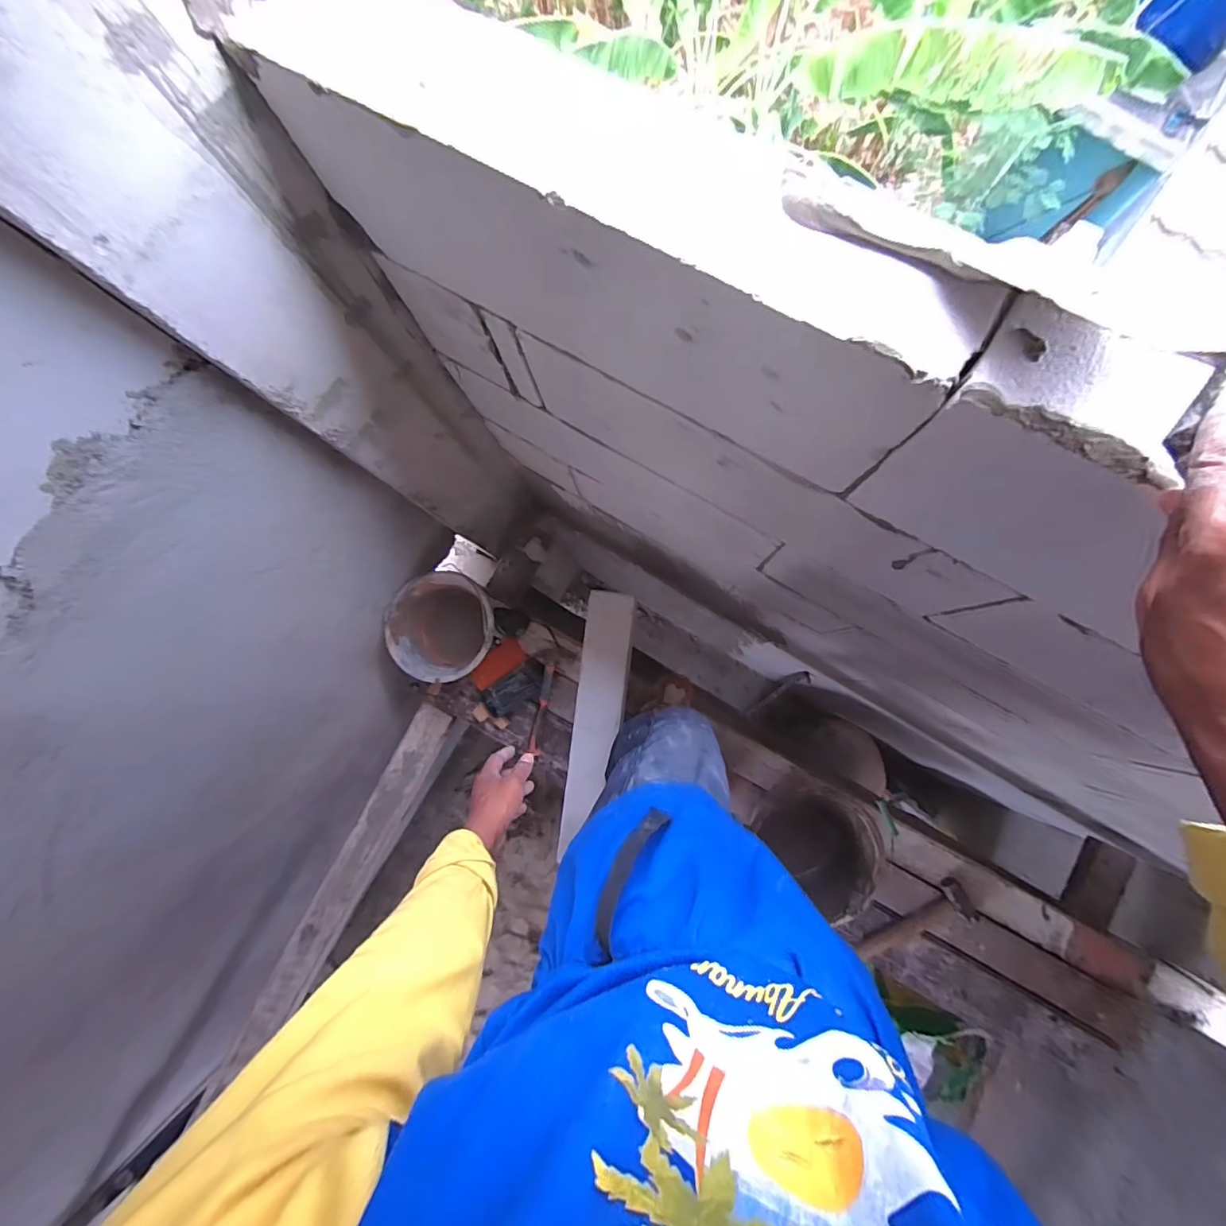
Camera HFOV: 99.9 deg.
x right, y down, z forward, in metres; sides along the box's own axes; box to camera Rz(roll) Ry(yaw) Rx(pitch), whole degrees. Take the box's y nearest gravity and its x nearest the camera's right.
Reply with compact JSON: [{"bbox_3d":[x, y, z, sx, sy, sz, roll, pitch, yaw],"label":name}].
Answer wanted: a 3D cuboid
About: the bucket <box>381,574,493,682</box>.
[{"bbox_3d":[-0.403,0.037,1.283,0.248,0.219,0.250,0,84,3],"label":"bucket"}]

